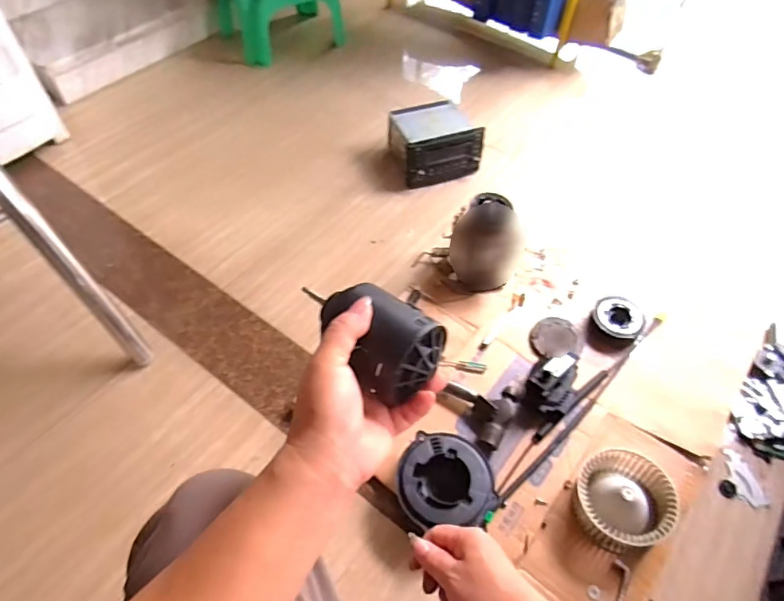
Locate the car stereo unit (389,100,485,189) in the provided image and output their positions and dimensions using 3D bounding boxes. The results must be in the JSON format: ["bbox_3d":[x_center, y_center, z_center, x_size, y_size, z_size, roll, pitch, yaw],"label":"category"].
[{"bbox_3d":[0.115,-0.407,1.327,0.220,0.132,0.187,-11,54,-11],"label":"car stereo unit"}]

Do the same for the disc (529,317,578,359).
[{"bbox_3d":[0.325,0.072,1.013,0.099,0.010,0.088,-10,53,-10],"label":"disc"}]

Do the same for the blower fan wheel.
[{"bbox_3d":[0.361,0.315,0.797,0.131,0.086,0.132,1,54,-2],"label":"blower fan wheel"}]

